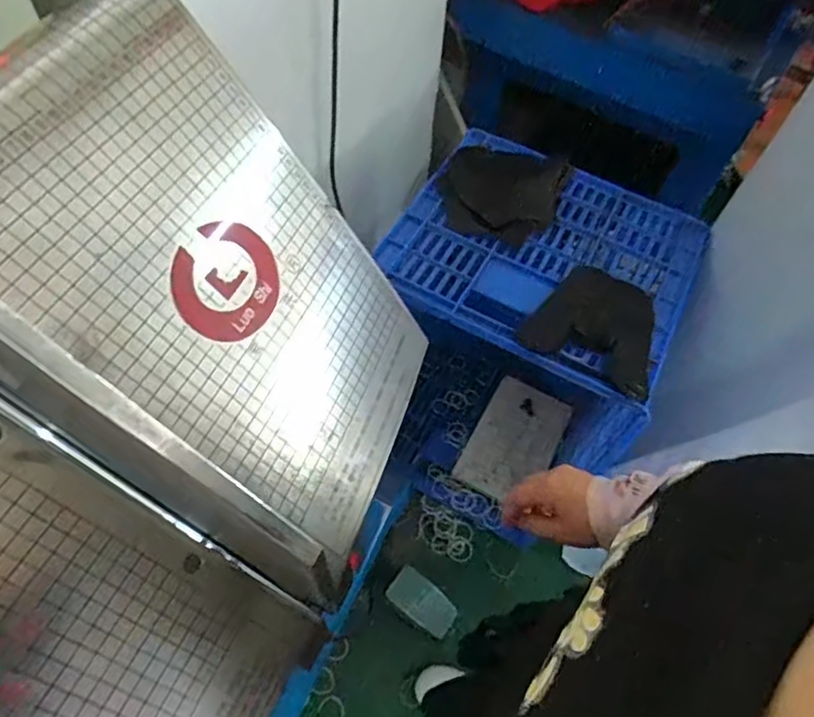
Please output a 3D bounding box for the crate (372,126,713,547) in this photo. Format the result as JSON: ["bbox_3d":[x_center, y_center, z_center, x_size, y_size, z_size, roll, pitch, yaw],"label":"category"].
[{"bbox_3d":[0.197,0.009,1.175,0.456,0.642,0.387,24,59,11],"label":"crate"}]

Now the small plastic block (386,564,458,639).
[{"bbox_3d":[0.032,0.492,1.222,0.139,0.051,0.080,33,60,16],"label":"small plastic block"}]

